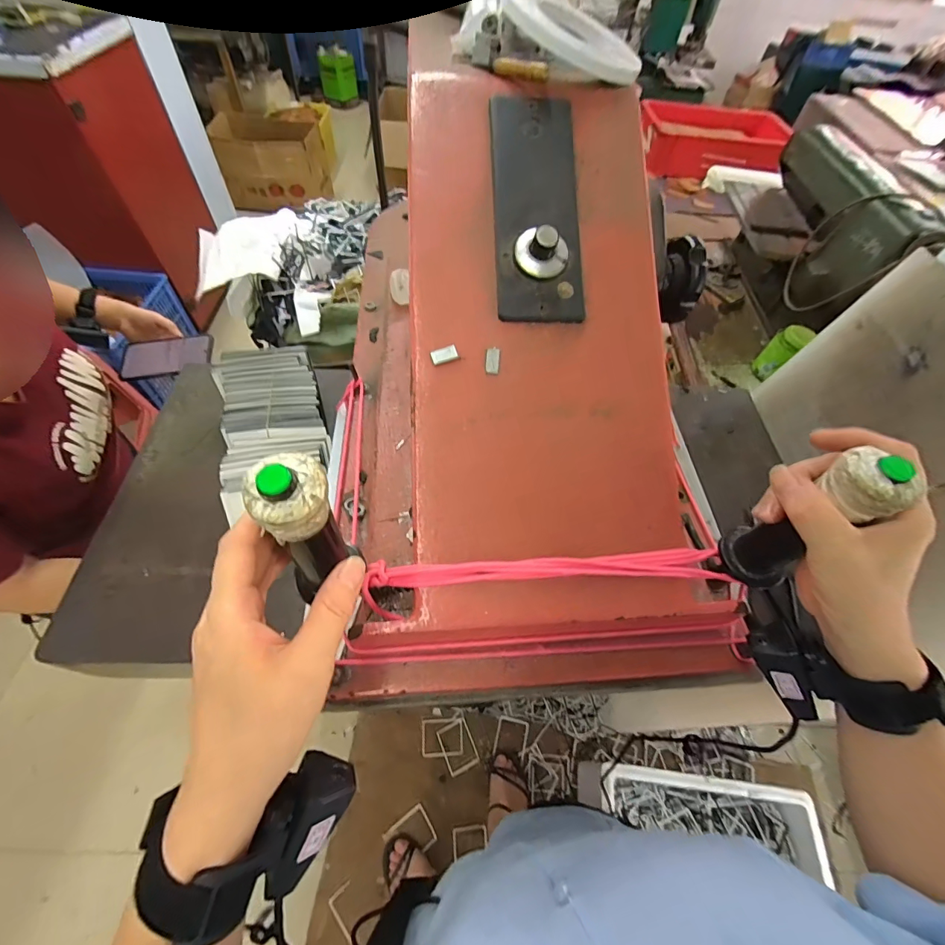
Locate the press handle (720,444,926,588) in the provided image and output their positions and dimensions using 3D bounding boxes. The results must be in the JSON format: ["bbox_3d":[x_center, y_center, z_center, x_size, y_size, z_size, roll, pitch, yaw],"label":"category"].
[{"bbox_3d":[0.222,0.039,0.283,0.047,0.140,0.036,31,64,12],"label":"press handle"}]

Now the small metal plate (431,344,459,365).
[{"bbox_3d":[-0.021,-0.090,0.326,0.020,0.004,0.011,-20,98,-4],"label":"small metal plate"}]

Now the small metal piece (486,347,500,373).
[{"bbox_3d":[0.016,-0.087,0.330,0.010,0.004,0.020,4,81,-1],"label":"small metal piece"}]

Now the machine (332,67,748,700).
[{"bbox_3d":[0.031,-0.101,0.370,0.318,0.251,0.500,-5,57,-7],"label":"machine"}]

